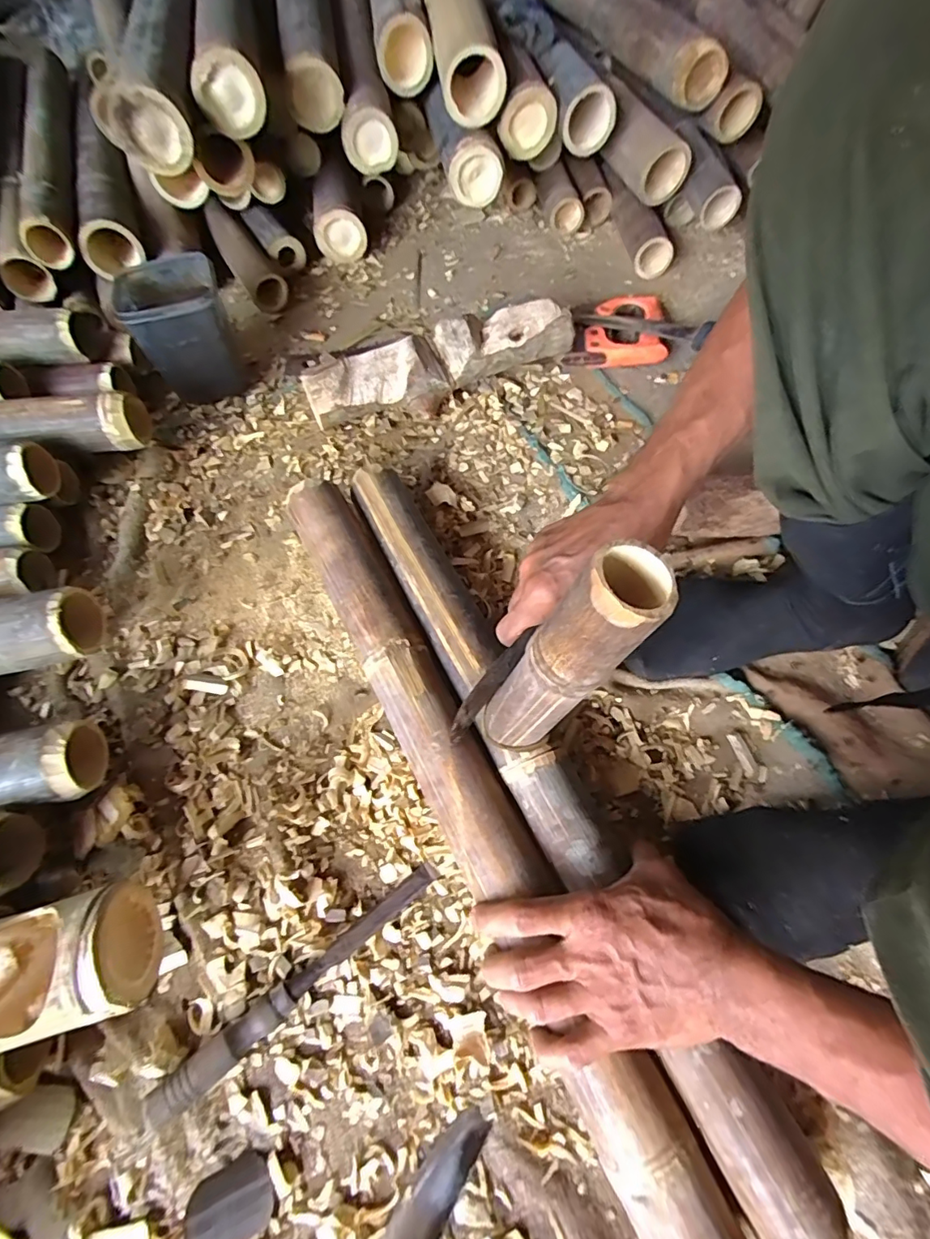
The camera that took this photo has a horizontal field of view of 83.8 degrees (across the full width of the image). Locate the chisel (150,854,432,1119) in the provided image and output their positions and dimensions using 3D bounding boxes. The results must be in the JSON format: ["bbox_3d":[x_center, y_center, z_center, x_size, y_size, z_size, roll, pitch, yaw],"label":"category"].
[{"bbox_3d":[-0.121,0.274,0.395,0.237,0.032,0.023,-36,69,-15],"label":"chisel"}]

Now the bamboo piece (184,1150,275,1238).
[{"bbox_3d":[-0.159,0.394,0.346,0.055,0.013,0.041,-26,67,-11],"label":"bamboo piece"}]

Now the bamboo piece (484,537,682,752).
[{"bbox_3d":[0.061,0.036,0.347,0.043,0.204,0.049,-18,64,-30],"label":"bamboo piece"}]

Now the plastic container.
[{"bbox_3d":[-0.349,-0.360,0.640,0.129,0.121,0.128,-18,66,-8],"label":"plastic container"}]

